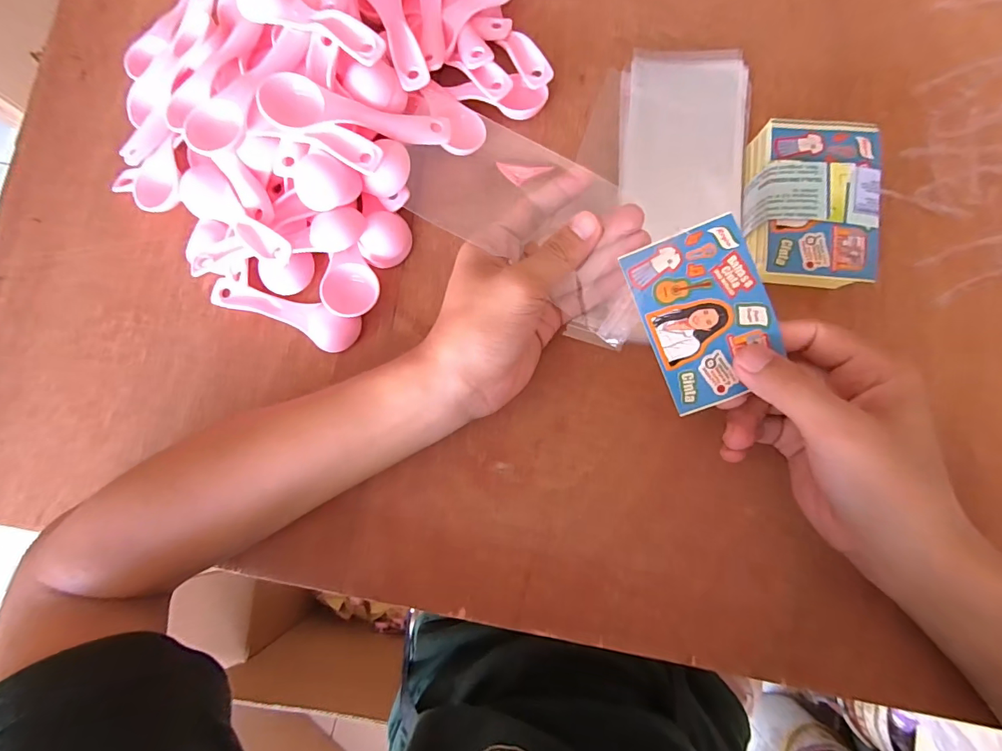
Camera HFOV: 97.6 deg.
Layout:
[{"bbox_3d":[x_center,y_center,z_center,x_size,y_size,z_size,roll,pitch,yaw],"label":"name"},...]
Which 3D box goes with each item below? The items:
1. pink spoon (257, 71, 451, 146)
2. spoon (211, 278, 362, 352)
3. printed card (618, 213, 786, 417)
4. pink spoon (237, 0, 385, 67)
[{"bbox_3d":[-0.088,-0.162,0.273,0.110,0.010,0.029,2,81,-22],"label":"pink spoon"},{"bbox_3d":[-0.149,-0.042,0.299,0.109,0.014,0.029,18,83,7],"label":"spoon"},{"bbox_3d":[0.105,-0.031,0.224,0.058,0.004,0.087,-21,86,13],"label":"printed card"},{"bbox_3d":[-0.113,-0.221,0.269,0.105,0.017,0.031,29,85,8],"label":"pink spoon"}]

